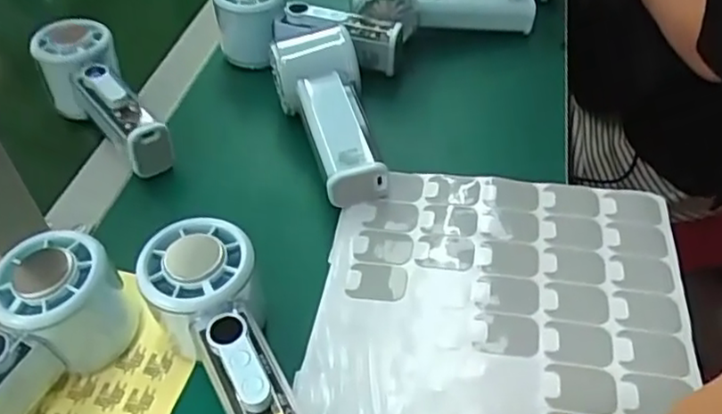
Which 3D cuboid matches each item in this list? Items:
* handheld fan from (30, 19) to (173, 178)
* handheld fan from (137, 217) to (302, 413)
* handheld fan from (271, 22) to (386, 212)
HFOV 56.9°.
[{"bbox_3d":[-0.193,-0.078,0.493,0.057,0.065,0.147,-26,48,-19],"label":"handheld fan"},{"bbox_3d":[-0.060,0.077,0.319,0.055,0.057,0.154,-22,49,-14],"label":"handheld fan"},{"bbox_3d":[-0.020,-0.065,0.464,0.060,0.038,0.140,-15,58,-9],"label":"handheld fan"}]

